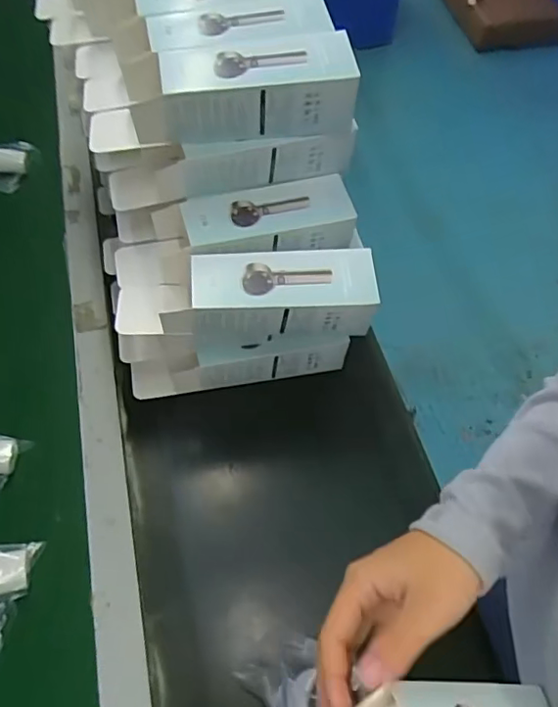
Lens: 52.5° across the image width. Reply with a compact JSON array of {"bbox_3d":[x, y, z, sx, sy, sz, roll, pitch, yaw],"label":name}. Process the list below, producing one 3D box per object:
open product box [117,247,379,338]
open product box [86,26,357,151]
[{"bbox_3d":[-0.033,-0.054,0.512,0.233,0.058,0.076,-3,57,-1],"label":"open product box"},{"bbox_3d":[-0.053,-0.221,0.487,0.233,0.064,0.069,-6,57,-3],"label":"open product box"}]

